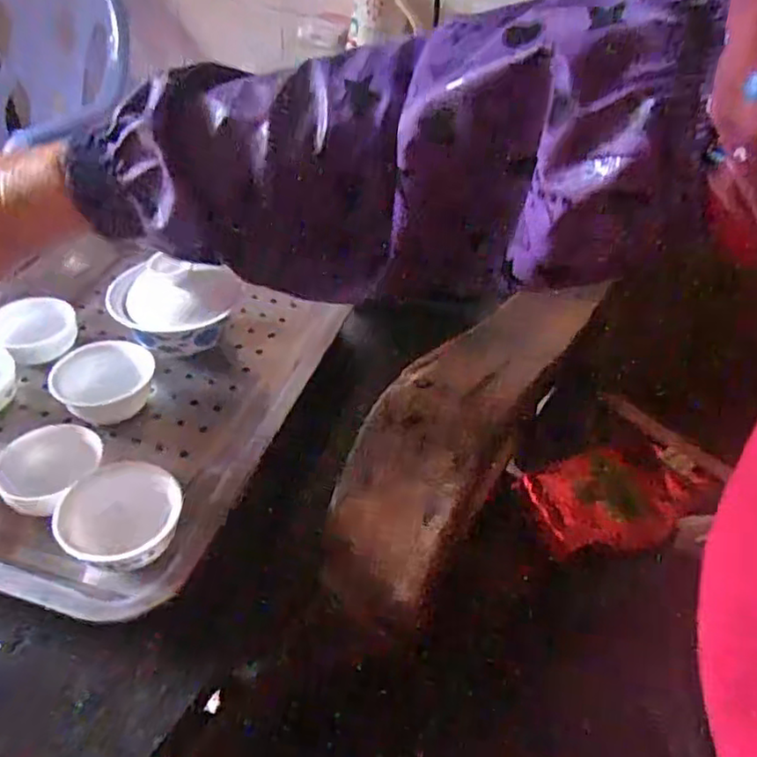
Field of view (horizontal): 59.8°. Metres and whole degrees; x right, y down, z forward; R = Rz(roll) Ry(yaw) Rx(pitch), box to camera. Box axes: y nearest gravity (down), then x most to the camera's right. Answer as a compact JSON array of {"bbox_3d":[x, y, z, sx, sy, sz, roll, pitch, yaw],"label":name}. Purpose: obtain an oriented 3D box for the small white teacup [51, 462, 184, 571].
[{"bbox_3d":[-0.132,0.076,0.343,0.057,0.034,0.059,11,41,10],"label":"small white teacup"}]

